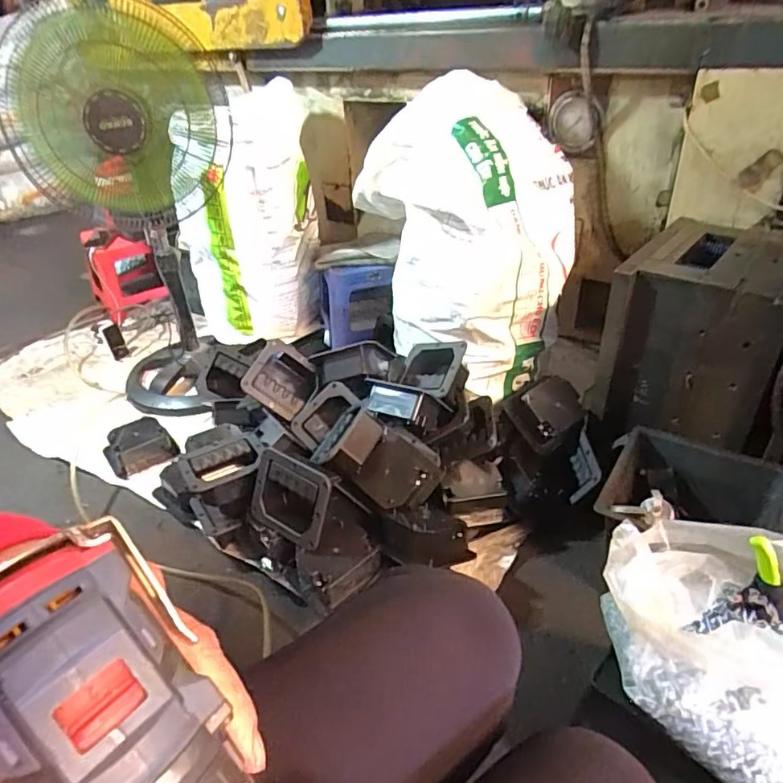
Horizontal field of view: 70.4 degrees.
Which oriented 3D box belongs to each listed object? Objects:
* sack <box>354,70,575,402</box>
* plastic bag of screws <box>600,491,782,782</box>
[{"bbox_3d":[0.211,-0.343,1.234,0.456,0.682,0.263,-13,2,-16],"label":"sack"},{"bbox_3d":[0.294,0.242,0.509,0.191,0.153,0.217,9,36,18],"label":"plastic bag of screws"}]

